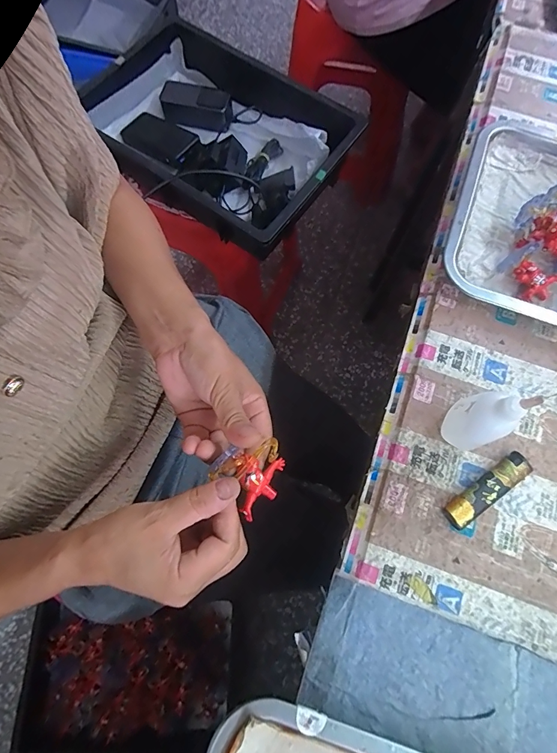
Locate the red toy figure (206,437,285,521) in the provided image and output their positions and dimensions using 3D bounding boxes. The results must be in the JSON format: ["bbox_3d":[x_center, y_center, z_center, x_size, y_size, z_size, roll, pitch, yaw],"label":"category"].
[{"bbox_3d":[-0.018,0.071,0.280,0.052,0.024,0.047,-41,78,-11],"label":"red toy figure"}]

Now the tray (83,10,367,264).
[{"bbox_3d":[-0.117,-0.437,0.684,0.457,0.085,0.306,34,76,9],"label":"tray"}]

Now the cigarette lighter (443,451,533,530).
[{"bbox_3d":[0.164,0.089,0.295,0.078,0.014,0.020,-34,77,-10],"label":"cigarette lighter"}]

